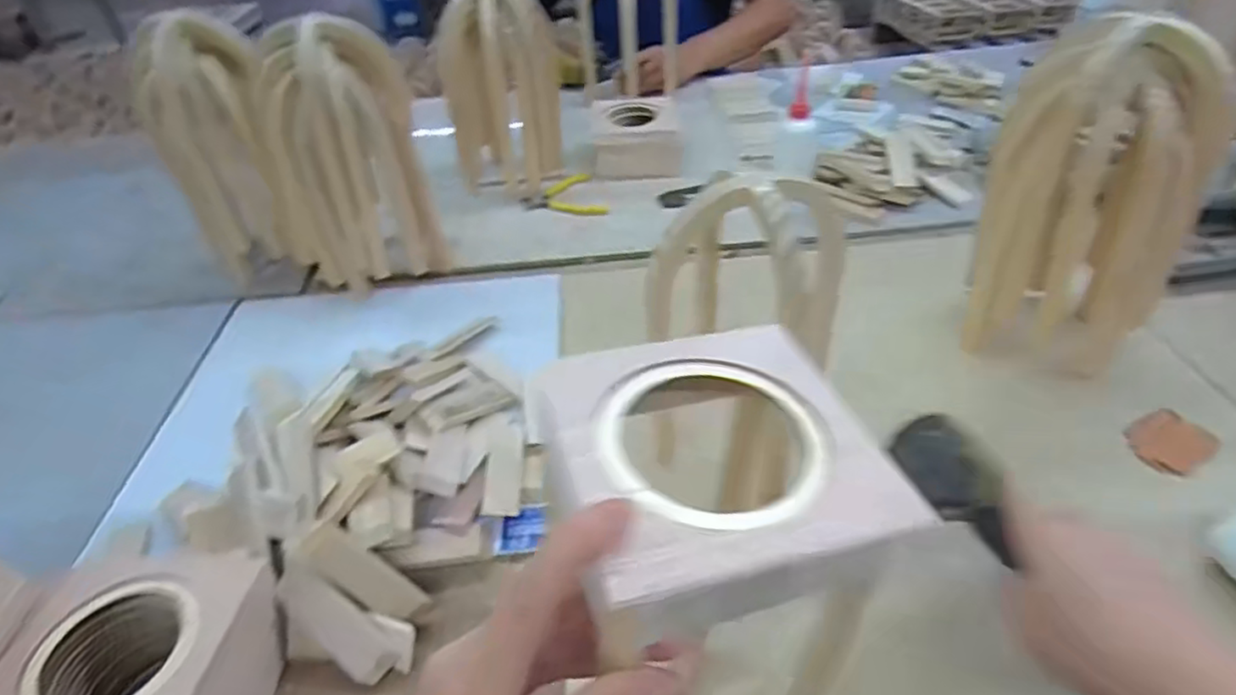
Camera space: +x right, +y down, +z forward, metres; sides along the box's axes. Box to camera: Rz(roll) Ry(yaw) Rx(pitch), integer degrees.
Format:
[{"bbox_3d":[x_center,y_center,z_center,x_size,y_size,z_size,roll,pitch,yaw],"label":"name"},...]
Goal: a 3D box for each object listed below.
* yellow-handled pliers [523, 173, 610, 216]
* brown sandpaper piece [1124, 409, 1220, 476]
[{"bbox_3d":[-0.084,-0.218,0.976,0.113,0.013,0.100,-15,51,-12],"label":"yellow-handled pliers"},{"bbox_3d":[0.465,0.080,0.564,0.065,0.004,0.054,-28,46,-14],"label":"brown sandpaper piece"}]

